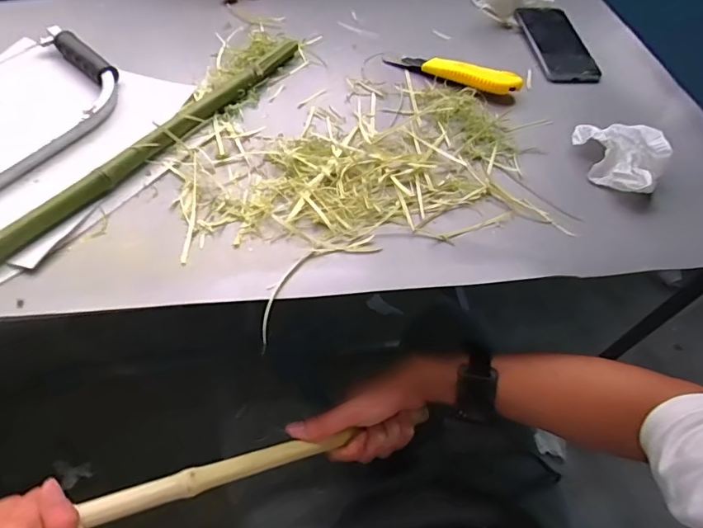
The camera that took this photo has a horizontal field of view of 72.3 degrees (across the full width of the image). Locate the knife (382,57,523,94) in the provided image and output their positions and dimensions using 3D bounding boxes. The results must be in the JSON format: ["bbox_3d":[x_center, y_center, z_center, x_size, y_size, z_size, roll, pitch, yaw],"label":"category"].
[{"bbox_3d":[0.129,-0.242,0.600,0.164,0.025,0.019,22,57,9],"label":"knife"}]

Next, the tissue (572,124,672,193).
[{"bbox_3d":[0.291,-0.121,0.518,0.063,0.047,0.102,-11,58,-13],"label":"tissue"}]

